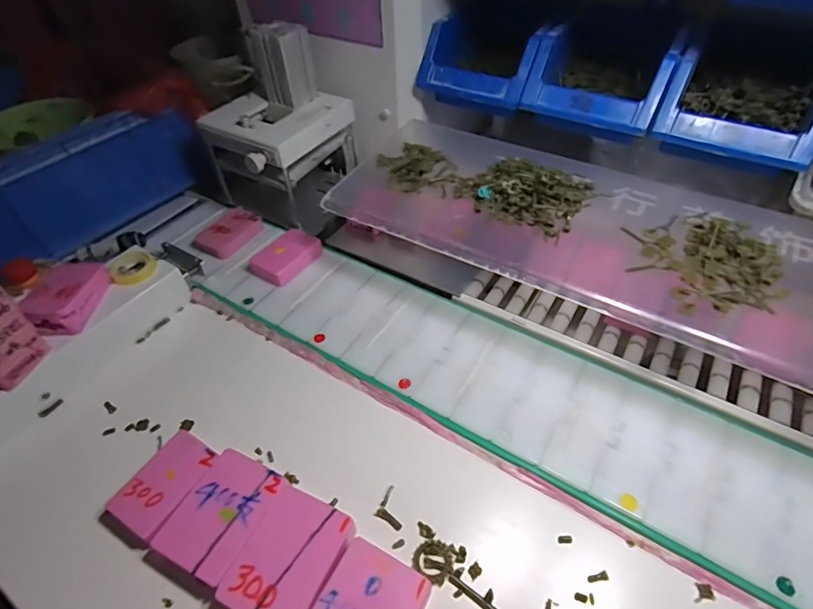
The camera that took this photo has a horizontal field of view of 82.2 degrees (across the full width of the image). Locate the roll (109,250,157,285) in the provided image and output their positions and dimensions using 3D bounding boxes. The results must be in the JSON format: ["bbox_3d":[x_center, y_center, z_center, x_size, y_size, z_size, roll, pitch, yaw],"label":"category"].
[{"bbox_3d":[-0.270,-0.038,0.458,0.041,0.016,0.037,-30,53,-23],"label":"roll"}]

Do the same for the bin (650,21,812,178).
[{"bbox_3d":[0.313,-0.196,0.425,0.124,0.066,0.155,24,53,22],"label":"bin"}]

